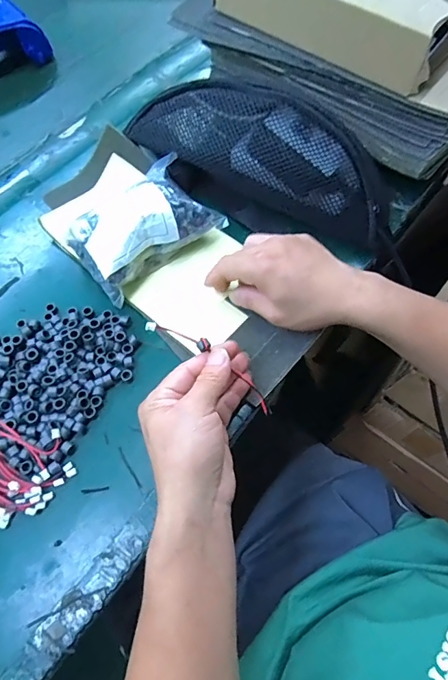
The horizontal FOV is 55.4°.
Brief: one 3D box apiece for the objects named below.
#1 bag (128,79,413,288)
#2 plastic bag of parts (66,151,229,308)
[{"bbox_3d":[0.041,-0.168,0.422,0.290,0.103,0.086,18,66,7],"label":"bag"},{"bbox_3d":[-0.079,-0.106,0.421,0.133,0.059,0.091,-37,71,-16],"label":"plastic bag of parts"}]

